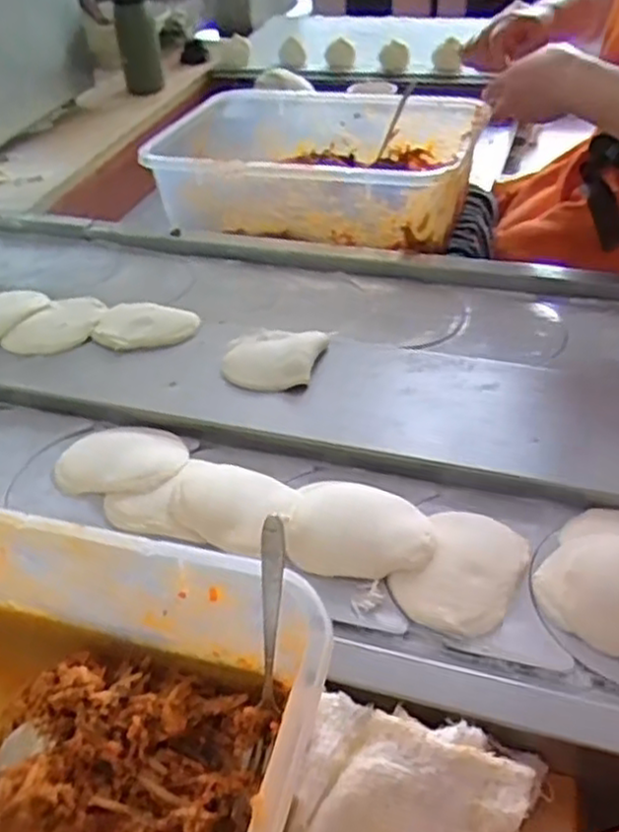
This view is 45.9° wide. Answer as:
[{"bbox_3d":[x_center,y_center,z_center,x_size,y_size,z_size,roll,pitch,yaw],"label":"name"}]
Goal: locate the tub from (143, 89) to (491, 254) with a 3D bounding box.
[{"bbox_3d":[0.011,-0.333,0.936,0.376,0.095,0.311,9,42,15],"label":"tub"}]

